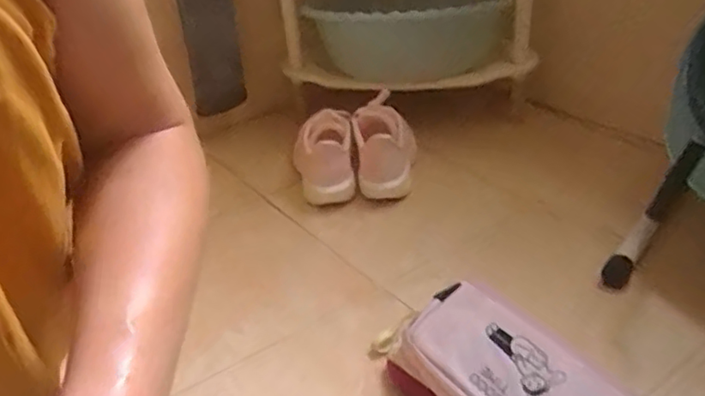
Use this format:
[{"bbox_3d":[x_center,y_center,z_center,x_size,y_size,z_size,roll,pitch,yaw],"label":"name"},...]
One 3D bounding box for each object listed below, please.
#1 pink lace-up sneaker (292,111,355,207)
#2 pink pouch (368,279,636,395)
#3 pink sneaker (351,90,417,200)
[{"bbox_3d":[-0.047,-0.063,0.945,0.093,0.100,0.121,-4,29,1],"label":"pink lace-up sneaker"},{"bbox_3d":[0.130,0.169,0.558,0.111,0.082,0.273,-21,33,-28],"label":"pink pouch"},{"bbox_3d":[0.050,-0.078,0.952,0.093,0.106,0.130,-5,29,-1],"label":"pink sneaker"}]

